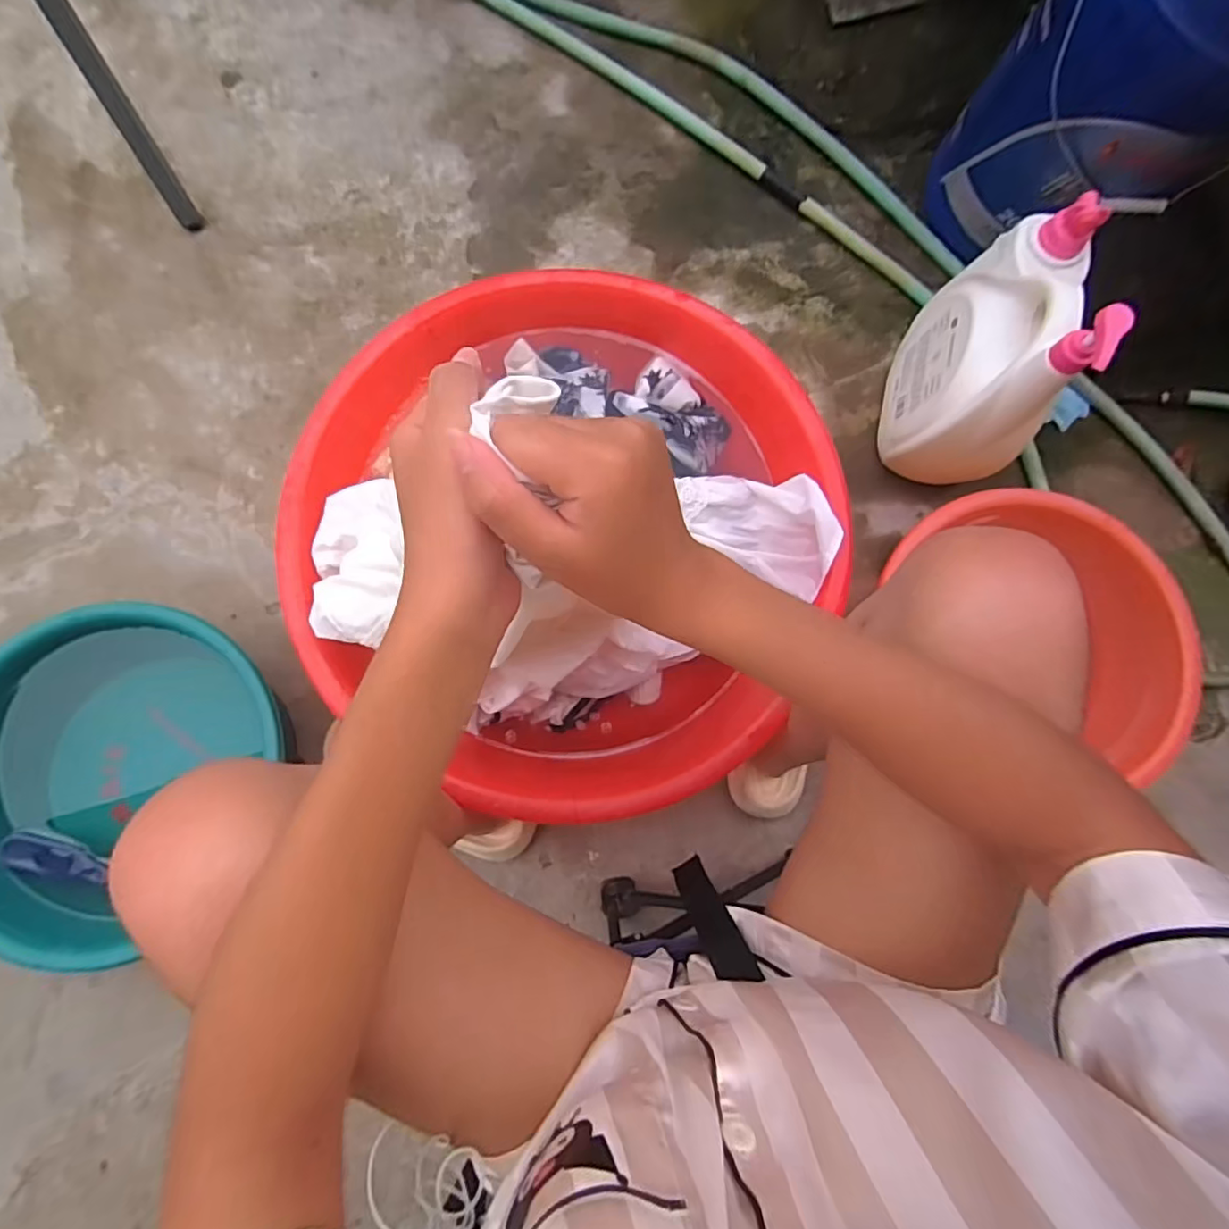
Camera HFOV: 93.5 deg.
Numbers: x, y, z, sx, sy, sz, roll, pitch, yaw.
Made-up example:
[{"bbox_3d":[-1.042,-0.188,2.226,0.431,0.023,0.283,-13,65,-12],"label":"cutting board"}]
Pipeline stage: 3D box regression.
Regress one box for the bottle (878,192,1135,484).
[{"bbox_3d":[0.449,-0.306,0.673,0.131,0.310,0.217,20,85,-2],"label":"bottle"}]

